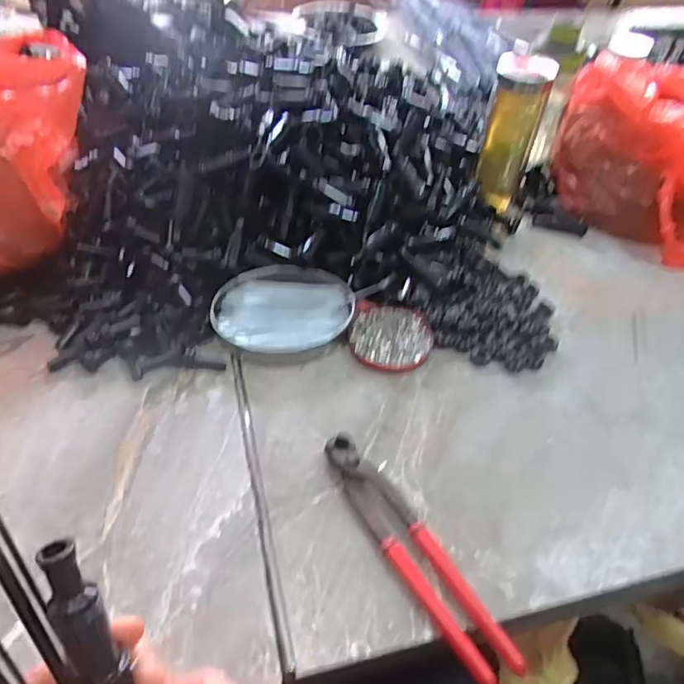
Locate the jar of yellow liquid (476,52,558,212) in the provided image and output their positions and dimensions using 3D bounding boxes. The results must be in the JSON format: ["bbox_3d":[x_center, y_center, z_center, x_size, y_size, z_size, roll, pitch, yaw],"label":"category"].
[{"bbox_3d":[0.196,-0.240,0.653,0.061,0.177,0.054,17,49,10],"label":"jar of yellow liquid"}]

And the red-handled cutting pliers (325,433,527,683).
[{"bbox_3d":[0.050,0.148,0.402,0.036,0.015,0.199,-22,54,-23],"label":"red-handled cutting pliers"}]

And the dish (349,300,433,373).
[{"bbox_3d":[0.049,-0.005,0.547,0.078,0.009,0.079,7,48,2],"label":"dish"}]

